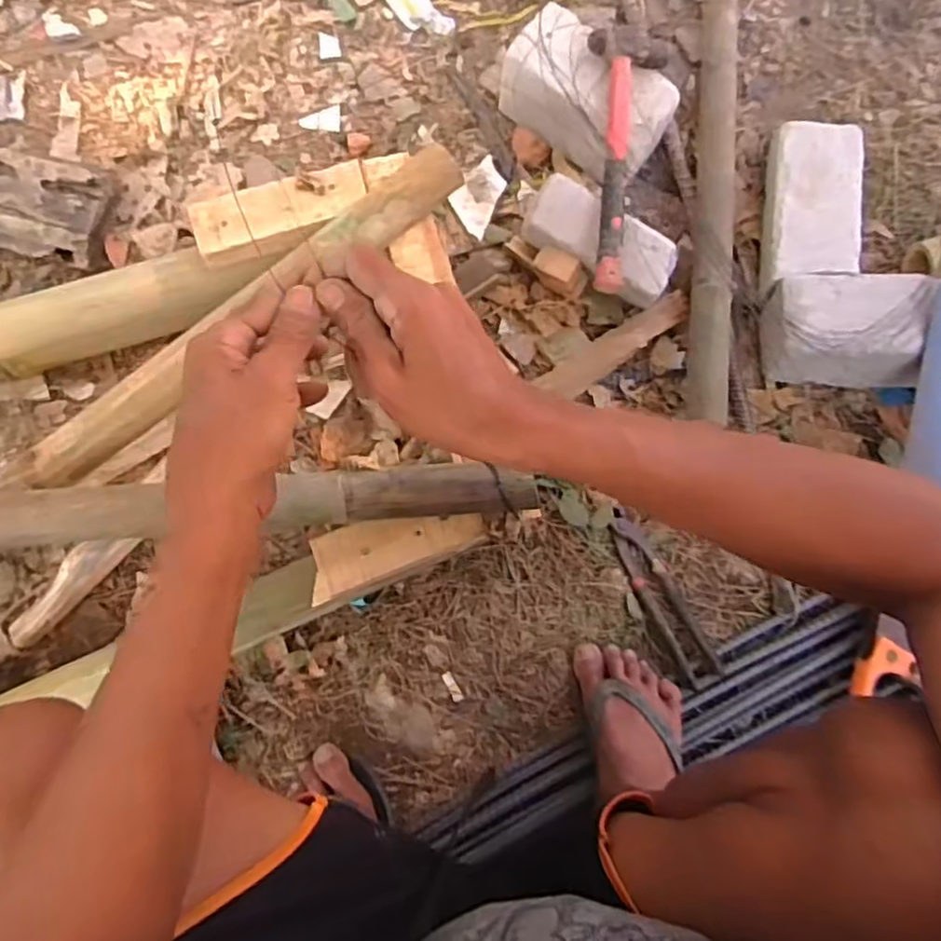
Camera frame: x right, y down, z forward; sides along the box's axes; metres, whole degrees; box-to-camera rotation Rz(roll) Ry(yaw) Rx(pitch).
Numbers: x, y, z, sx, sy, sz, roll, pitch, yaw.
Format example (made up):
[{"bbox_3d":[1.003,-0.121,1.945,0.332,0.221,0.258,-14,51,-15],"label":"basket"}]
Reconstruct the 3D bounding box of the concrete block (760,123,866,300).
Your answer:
[{"bbox_3d":[0.417,-0.320,0.830,0.100,0.074,0.217,7,83,0],"label":"concrete block"}]

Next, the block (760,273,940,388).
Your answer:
[{"bbox_3d":[0.487,-0.158,0.792,0.260,0.109,0.119,3,83,-1],"label":"block"}]

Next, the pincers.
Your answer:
[{"bbox_3d":[0.222,0.147,0.785,0.046,0.018,0.205,-25,72,-4],"label":"pincers"}]

